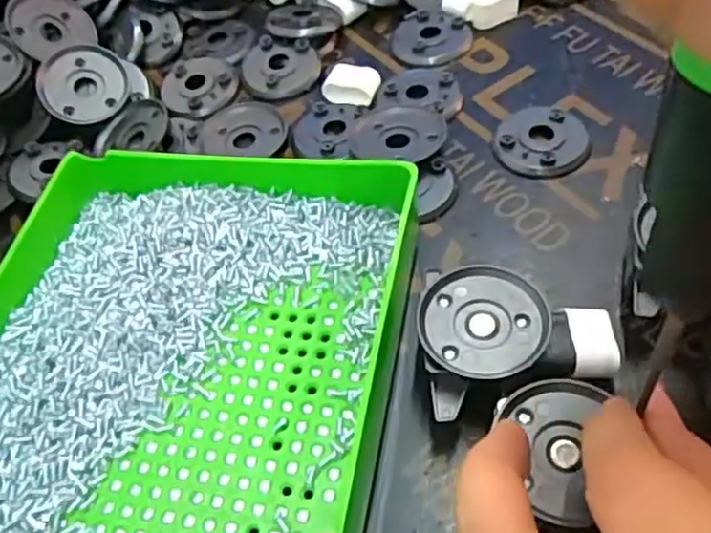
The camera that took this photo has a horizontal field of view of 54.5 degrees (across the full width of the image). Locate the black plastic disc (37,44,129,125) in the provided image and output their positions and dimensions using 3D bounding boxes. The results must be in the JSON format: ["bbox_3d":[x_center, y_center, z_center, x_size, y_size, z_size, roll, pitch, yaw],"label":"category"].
[{"bbox_3d":[-0.135,-0.091,0.343,0.040,0.004,0.040,-4,80,-20],"label":"black plastic disc"}]

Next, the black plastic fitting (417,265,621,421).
[{"bbox_3d":[0.054,0.025,0.238,0.065,0.031,0.046,-12,53,0],"label":"black plastic fitting"}]

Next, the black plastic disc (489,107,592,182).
[{"bbox_3d":[0.082,-0.055,0.305,0.039,0.008,0.042,-4,53,6],"label":"black plastic disc"}]

